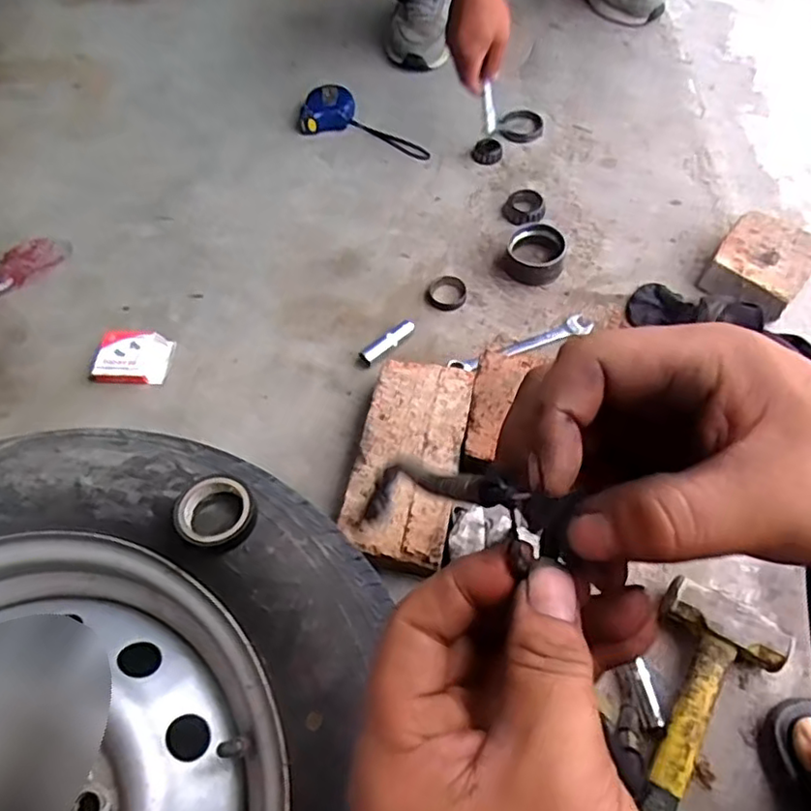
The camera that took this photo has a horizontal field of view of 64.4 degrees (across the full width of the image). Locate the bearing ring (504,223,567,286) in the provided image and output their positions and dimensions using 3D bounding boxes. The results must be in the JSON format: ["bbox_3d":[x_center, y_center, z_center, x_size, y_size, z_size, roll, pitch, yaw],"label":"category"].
[{"bbox_3d":[0.174,-0.204,0.860,0.075,0.033,0.081,-1,59,2],"label":"bearing ring"}]

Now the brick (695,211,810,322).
[{"bbox_3d":[0.449,-0.173,0.817,0.104,0.057,0.133,36,67,21],"label":"brick"}]

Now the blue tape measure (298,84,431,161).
[{"bbox_3d":[-0.058,-0.448,1.007,0.224,0.037,0.082,16,61,11],"label":"blue tape measure"}]

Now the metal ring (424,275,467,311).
[{"bbox_3d":[0.054,-0.146,0.843,0.051,0.007,0.056,-1,59,2],"label":"metal ring"}]

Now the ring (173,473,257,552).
[{"bbox_3d":[-0.144,0.081,0.487,0.057,0.021,0.057,-1,59,2],"label":"ring"}]

